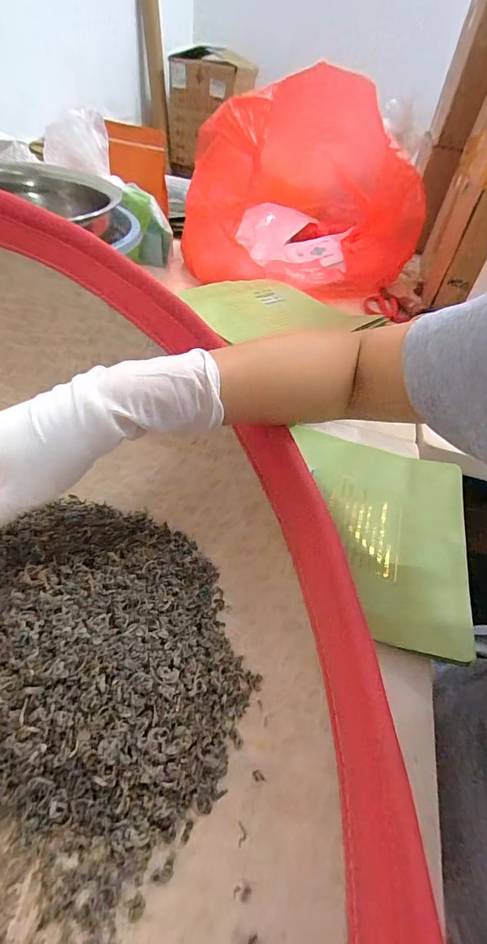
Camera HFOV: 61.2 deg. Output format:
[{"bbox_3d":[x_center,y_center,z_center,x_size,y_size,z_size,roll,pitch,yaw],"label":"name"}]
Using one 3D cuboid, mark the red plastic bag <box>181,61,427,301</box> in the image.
[{"bbox_3d":[0.090,-0.541,0.776,0.423,0.268,0.360,-8,48,-15],"label":"red plastic bag"}]

